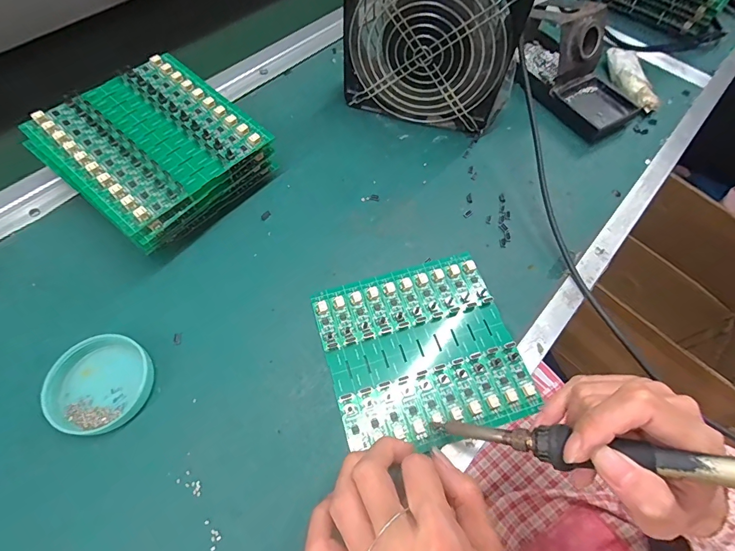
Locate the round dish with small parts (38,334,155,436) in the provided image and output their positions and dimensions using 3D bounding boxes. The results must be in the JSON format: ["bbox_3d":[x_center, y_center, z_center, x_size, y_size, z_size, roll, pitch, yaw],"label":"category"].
[{"bbox_3d":[-0.183,0.074,0.264,0.062,0.017,0.063,1,63,-3],"label":"round dish with small parts"}]

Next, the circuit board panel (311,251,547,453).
[{"bbox_3d":[0.041,0.053,0.290,0.139,0.007,0.131,-15,64,-8],"label":"circuit board panel"}]

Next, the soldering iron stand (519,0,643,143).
[{"bbox_3d":[0.221,-0.235,0.412,0.084,0.076,0.168,-31,69,-18],"label":"soldering iron stand"}]

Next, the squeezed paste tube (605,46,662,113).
[{"bbox_3d":[0.304,-0.227,0.442,0.030,0.024,0.096,-5,63,-7],"label":"squeezed paste tube"}]

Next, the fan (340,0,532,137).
[{"bbox_3d":[0.059,-0.221,0.352,0.156,0.152,0.061,13,63,3],"label":"fan"}]

